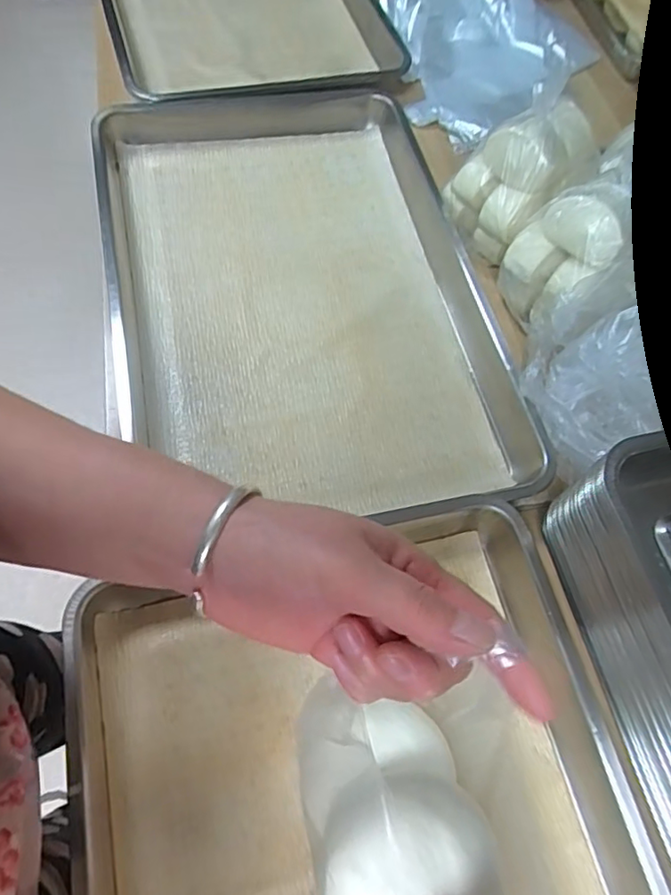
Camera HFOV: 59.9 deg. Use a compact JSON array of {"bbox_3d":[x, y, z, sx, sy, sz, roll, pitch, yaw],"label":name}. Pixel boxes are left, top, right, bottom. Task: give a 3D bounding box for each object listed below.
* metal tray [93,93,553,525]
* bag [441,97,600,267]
[{"bbox_3d":[-0.036,-0.184,0.664,0.409,0.051,0.591,-10,65,-8],"label":"metal tray"},{"bbox_3d":[0.211,-0.313,0.674,0.136,0.139,0.114,-37,72,-19],"label":"bag"}]

